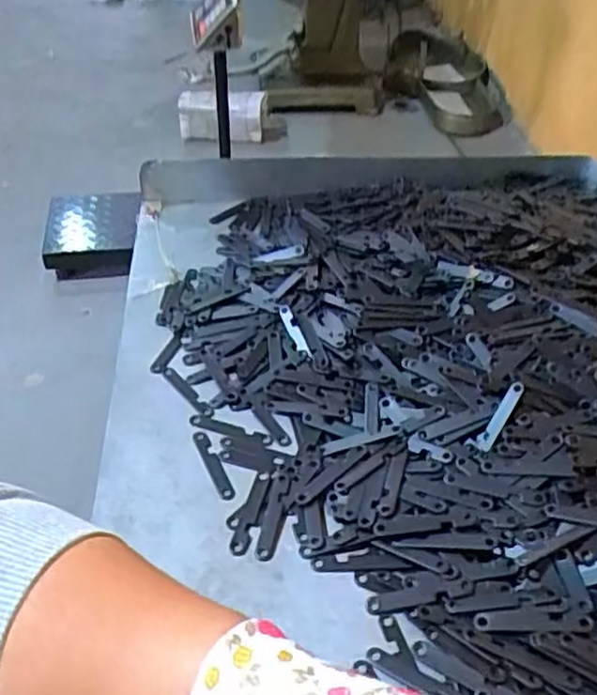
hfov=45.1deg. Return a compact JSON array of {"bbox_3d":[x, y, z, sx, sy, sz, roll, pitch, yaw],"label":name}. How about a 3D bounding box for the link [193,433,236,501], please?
[{"bbox_3d":[-0.048,0.068,0.410,0.009,0.005,0.051,-16,45,-20],"label":"link"}]

